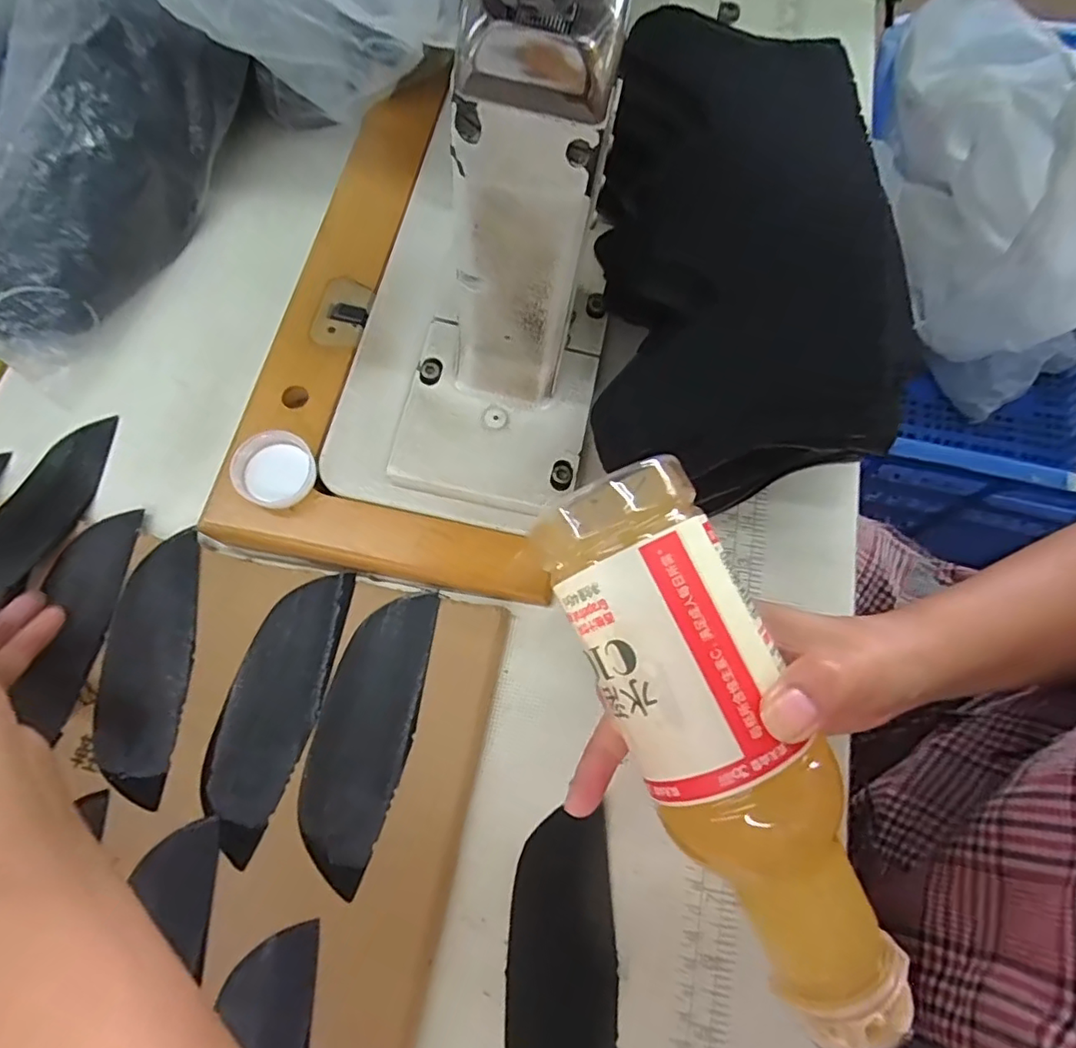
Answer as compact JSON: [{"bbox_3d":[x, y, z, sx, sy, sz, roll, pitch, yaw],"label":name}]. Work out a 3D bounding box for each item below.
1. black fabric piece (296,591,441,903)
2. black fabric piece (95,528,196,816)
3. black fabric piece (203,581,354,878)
[{"bbox_3d":[-0.084,0.098,0.287,0.047,0.005,0.133,11,69,7],"label":"black fabric piece"},{"bbox_3d":[-0.204,0.070,0.303,0.047,0.004,0.133,-4,68,1],"label":"black fabric piece"},{"bbox_3d":[-0.134,0.087,0.291,0.048,0.005,0.133,11,70,7],"label":"black fabric piece"}]

